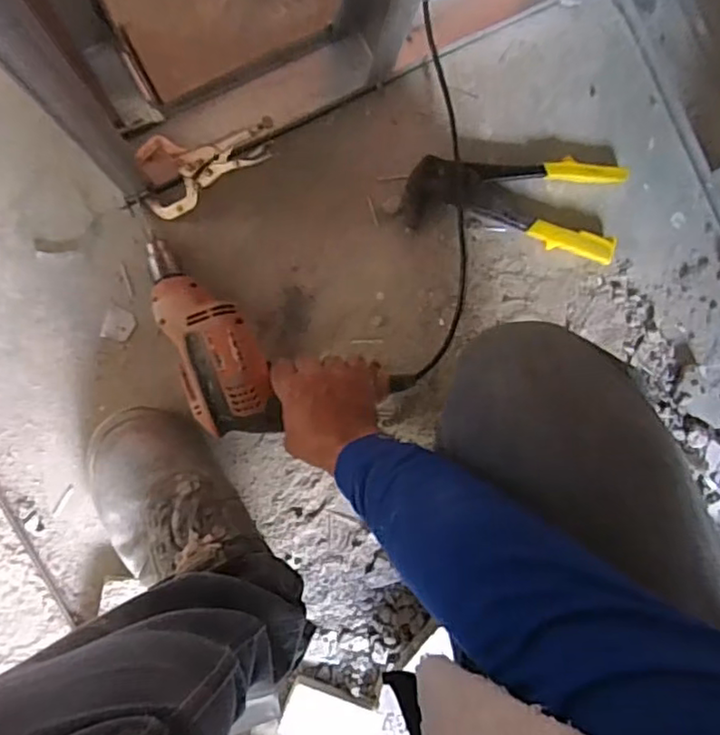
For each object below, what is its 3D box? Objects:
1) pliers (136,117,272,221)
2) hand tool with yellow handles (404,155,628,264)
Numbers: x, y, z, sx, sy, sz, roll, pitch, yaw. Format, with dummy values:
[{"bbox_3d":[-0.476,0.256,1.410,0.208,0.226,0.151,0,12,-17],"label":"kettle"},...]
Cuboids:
[{"bbox_3d":[-0.152,-0.206,0.619,0.155,0.027,0.071,-16,89,21],"label":"pliers"},{"bbox_3d":[0.172,-0.185,0.687,0.239,0.020,0.102,7,90,-8],"label":"hand tool with yellow handles"}]

